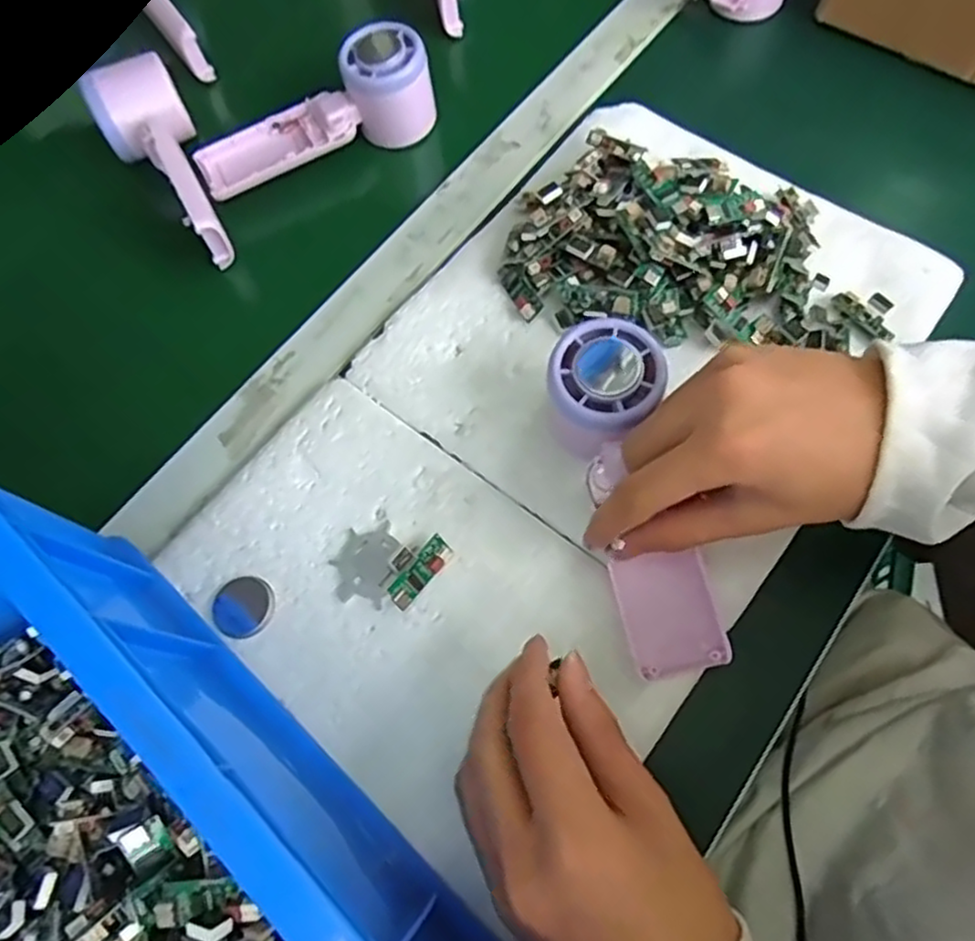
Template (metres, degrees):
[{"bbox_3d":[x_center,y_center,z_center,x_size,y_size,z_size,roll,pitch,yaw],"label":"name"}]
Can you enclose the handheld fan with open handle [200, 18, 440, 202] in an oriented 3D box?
[{"bbox_3d":[-0.116,-0.235,0.457,0.160,0.050,0.050,-26,69,-8],"label":"handheld fan with open handle"}]

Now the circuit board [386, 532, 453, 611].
[{"bbox_3d":[-0.036,0.048,0.341,0.021,0.013,0.038,35,74,15],"label":"circuit board"}]

